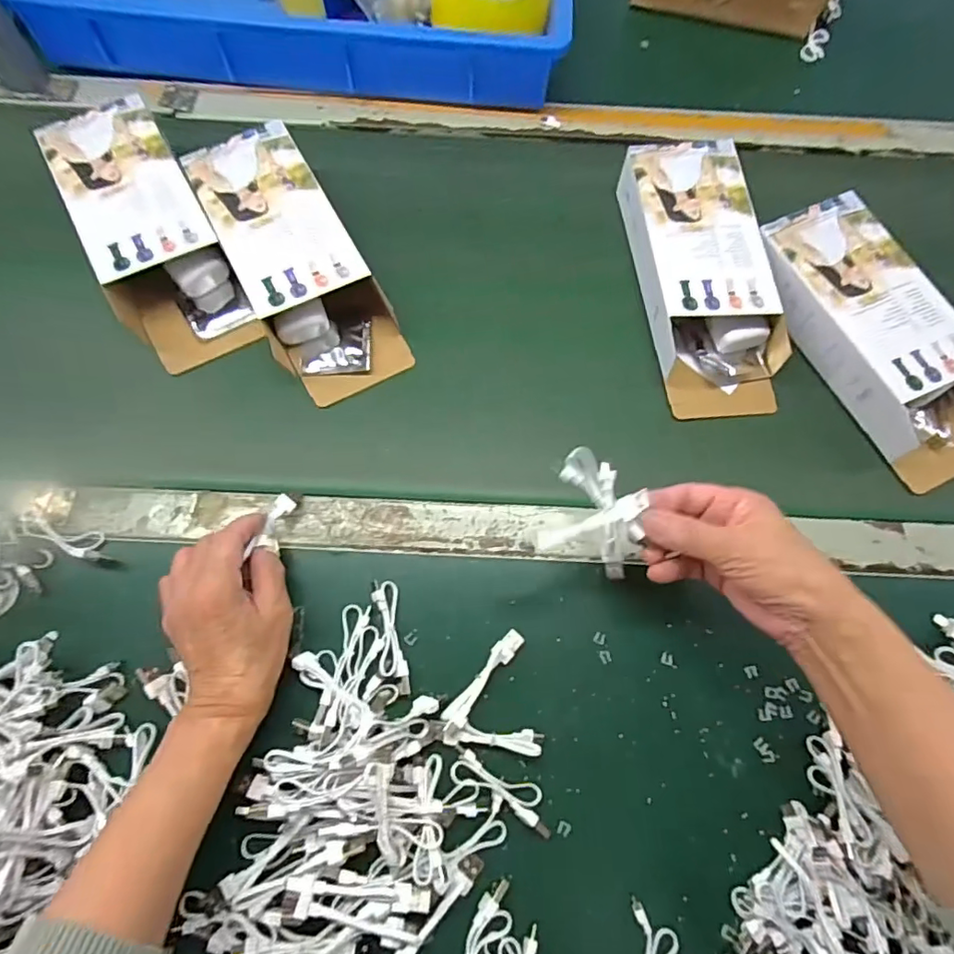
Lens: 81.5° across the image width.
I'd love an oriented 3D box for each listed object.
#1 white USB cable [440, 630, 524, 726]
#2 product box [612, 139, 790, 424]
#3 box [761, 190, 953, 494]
[{"bbox_3d":[0.006,0.139,0.385,0.015,0.017,0.076,38,74,11],"label":"white USB cable"},{"bbox_3d":[0.197,-0.181,0.490,0.109,0.050,0.251,-7,71,-2],"label":"product box"},{"bbox_3d":[0.343,-0.118,0.471,0.107,0.053,0.250,-26,73,-10],"label":"box"}]

